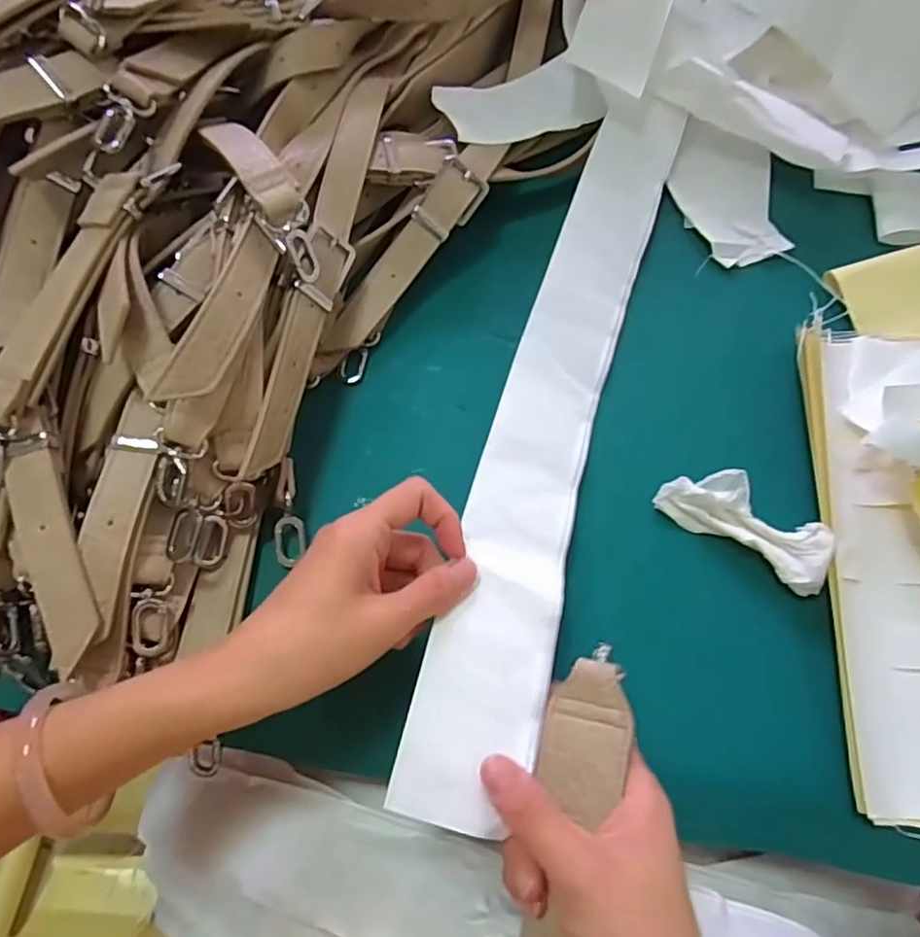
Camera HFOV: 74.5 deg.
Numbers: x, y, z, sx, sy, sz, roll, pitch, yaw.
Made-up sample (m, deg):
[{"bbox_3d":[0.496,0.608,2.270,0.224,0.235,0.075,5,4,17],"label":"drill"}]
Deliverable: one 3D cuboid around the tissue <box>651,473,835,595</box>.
[{"bbox_3d":[0.164,0.028,0.344,0.094,0.015,0.041,33,72,14],"label":"tissue"}]

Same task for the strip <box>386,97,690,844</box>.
[{"bbox_3d":[0.062,-0.051,0.364,0.063,0.040,0.474,15,65,7],"label":"strip"}]

